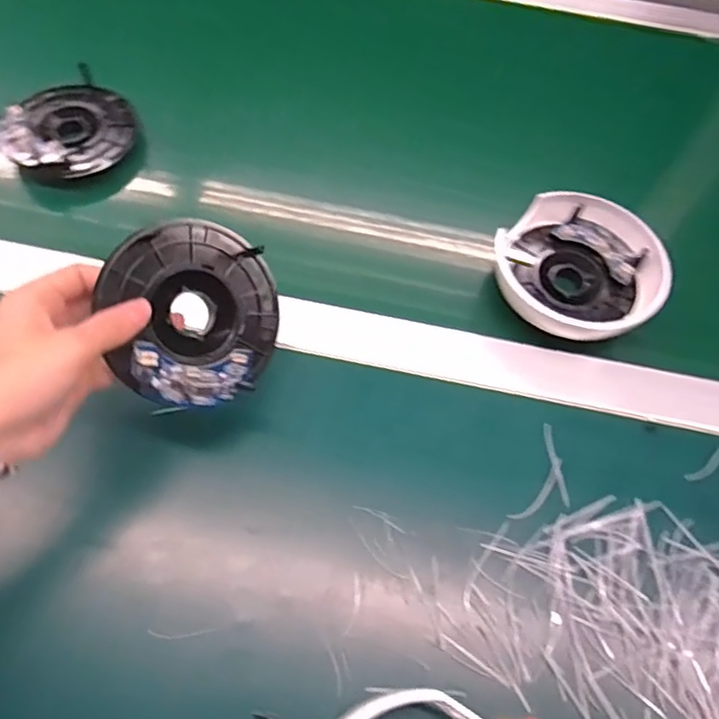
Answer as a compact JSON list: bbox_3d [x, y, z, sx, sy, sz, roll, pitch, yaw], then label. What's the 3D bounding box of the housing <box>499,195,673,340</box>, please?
[{"bbox_3d":[0.157,-0.066,0.430,0.111,0.035,0.096,32,63,13],"label":"housing"}]

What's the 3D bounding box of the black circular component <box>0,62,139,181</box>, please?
[{"bbox_3d":[-0.227,-0.184,0.477,0.094,0.024,0.096,33,63,14],"label":"black circular component"}]

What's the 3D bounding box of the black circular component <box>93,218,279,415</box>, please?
[{"bbox_3d":[-0.091,-0.026,0.338,0.094,0.014,0.100,3,85,-33],"label":"black circular component"}]

